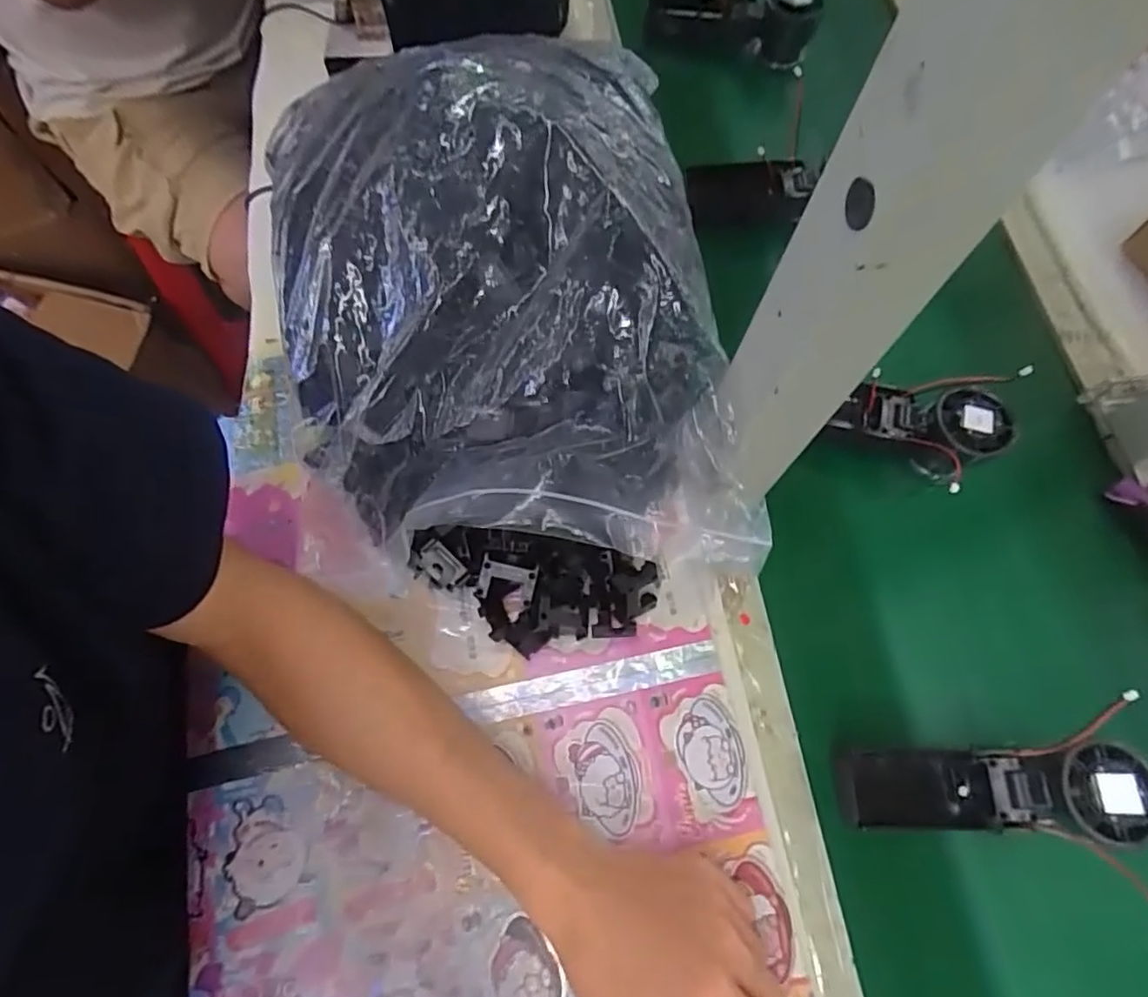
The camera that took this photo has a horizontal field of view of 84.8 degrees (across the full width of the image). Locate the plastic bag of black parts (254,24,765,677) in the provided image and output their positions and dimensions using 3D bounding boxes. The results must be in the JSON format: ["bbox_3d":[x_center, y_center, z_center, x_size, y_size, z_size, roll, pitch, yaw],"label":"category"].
[{"bbox_3d":[-0.050,-0.102,0.398,0.264,0.166,0.368,-7,69,-3],"label":"plastic bag of black parts"}]

